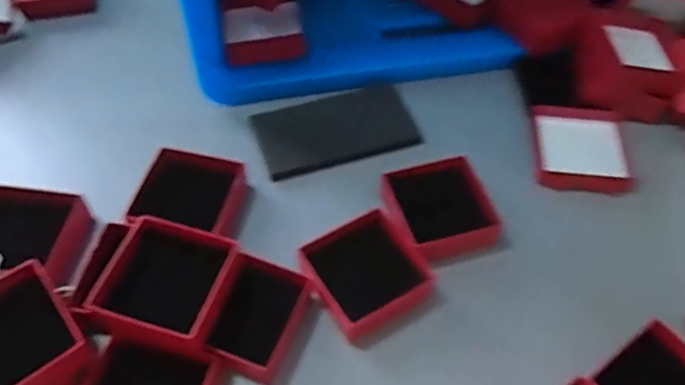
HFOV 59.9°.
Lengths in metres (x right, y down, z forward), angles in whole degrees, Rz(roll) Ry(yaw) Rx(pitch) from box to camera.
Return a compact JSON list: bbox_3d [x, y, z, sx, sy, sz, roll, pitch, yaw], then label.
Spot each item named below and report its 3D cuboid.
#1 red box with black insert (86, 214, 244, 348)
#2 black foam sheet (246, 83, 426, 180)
[{"bbox_3d":[-0.134,0.075,0.461,0.090,0.048,0.099,16,54,10],"label":"red box with black insert"},{"bbox_3d":[-0.007,-0.069,0.617,0.161,0.013,0.088,-17,56,-14],"label":"black foam sheet"}]

